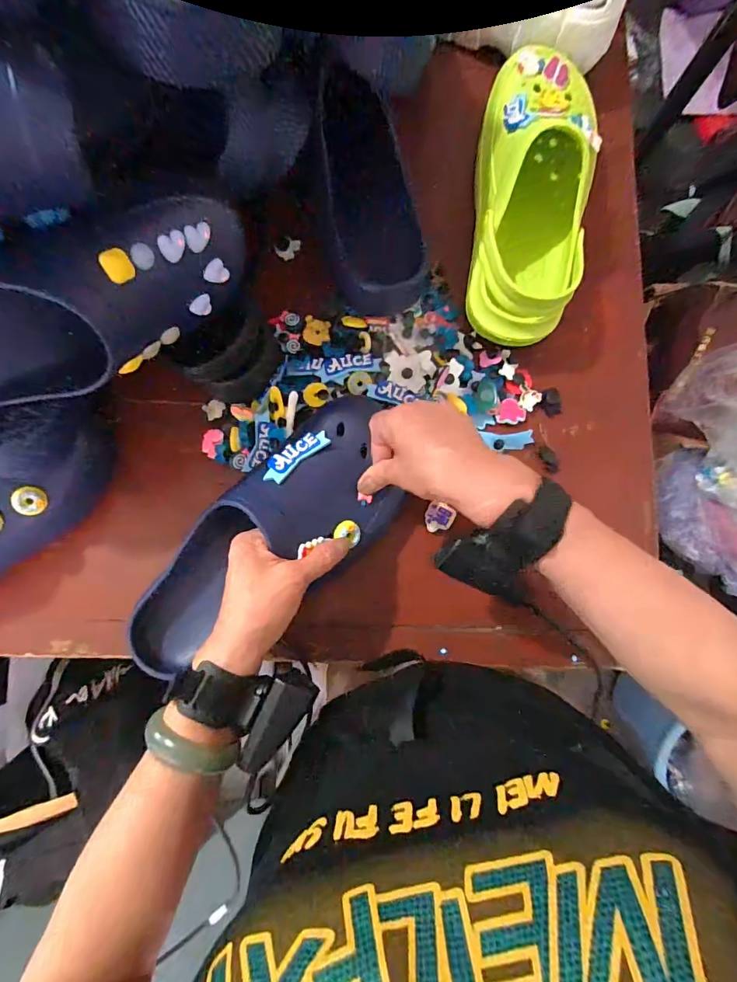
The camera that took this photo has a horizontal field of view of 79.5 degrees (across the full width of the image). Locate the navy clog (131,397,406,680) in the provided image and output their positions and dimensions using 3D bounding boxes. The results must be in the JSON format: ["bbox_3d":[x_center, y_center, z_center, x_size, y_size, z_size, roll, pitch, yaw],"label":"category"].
[{"bbox_3d":[-0.087,0.041,0.369,0.281,0.088,0.105,-40,85,2],"label":"navy clog"}]

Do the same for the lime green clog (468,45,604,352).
[{"bbox_3d":[0.154,-0.282,0.417,0.102,0.081,0.282,9,83,1],"label":"lime green clog"}]

